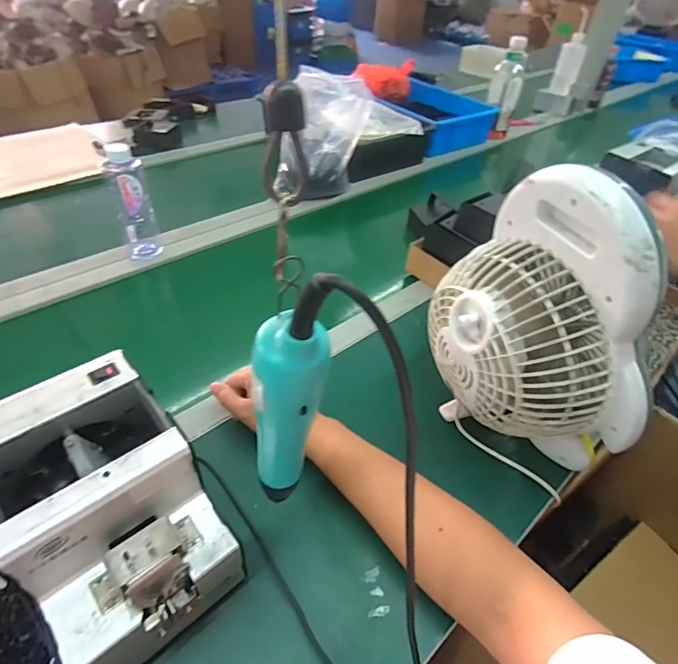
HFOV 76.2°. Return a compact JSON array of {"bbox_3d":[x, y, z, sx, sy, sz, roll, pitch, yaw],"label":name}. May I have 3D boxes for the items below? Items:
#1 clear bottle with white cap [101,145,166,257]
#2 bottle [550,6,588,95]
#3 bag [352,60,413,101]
[{"bbox_3d":[-0.320,-0.198,0.672,0.054,0.171,0.055,-18,48,-23],"label":"clear bottle with white cap"},{"bbox_3d":[0.767,-0.918,1.424,0.066,0.220,0.092,-4,44,-10],"label":"bottle"},{"bbox_3d":[0.143,-0.736,1.278,0.183,0.078,0.113,-10,45,-16],"label":"bag"}]

